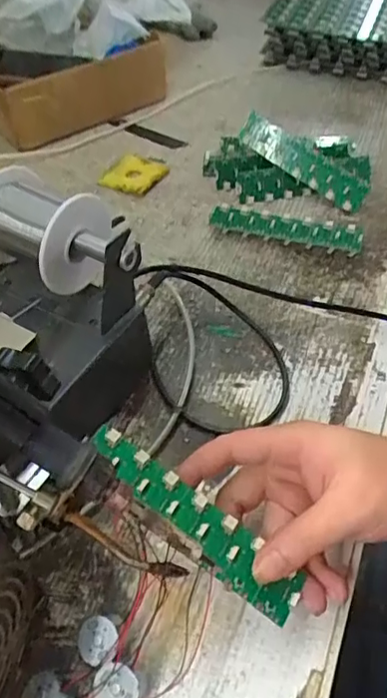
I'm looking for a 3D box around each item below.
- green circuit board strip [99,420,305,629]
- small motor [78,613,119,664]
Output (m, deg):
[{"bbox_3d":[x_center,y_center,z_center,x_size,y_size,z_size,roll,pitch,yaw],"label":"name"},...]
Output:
[{"bbox_3d":[0.001,0.090,0.303,0.136,0.008,0.027,41,60,9],"label":"green circuit board strip"},{"bbox_3d":[-0.052,0.157,0.303,0.021,0.021,0.020,0,50,0],"label":"small motor"}]

